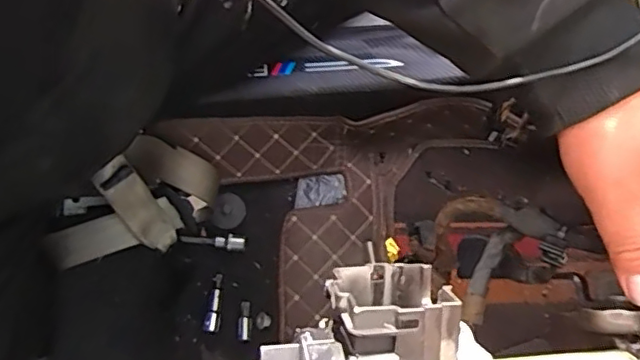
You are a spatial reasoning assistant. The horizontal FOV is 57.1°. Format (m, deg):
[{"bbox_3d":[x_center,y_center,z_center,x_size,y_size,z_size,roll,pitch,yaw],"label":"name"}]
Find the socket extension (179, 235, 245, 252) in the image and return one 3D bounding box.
[{"bbox_3d":[-0.136,0.077,0.748,0.079,0.014,0.018,7,77,2],"label":"socket extension"}]

